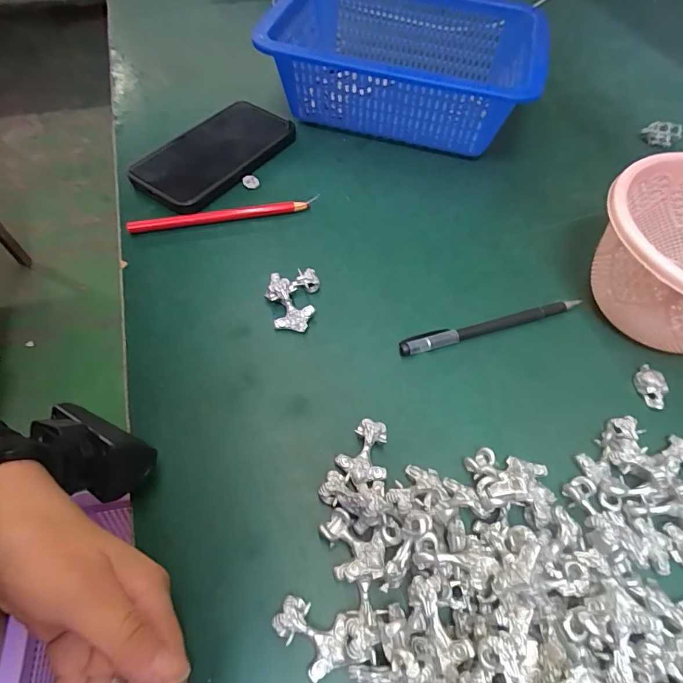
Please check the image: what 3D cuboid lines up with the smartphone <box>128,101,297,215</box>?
[{"bbox_3d":[-0.118,-0.180,0.414,0.081,0.012,0.158,34,64,15],"label":"smartphone"}]

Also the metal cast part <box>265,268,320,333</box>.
[{"bbox_3d":[-0.038,-0.033,0.329,0.036,0.021,0.049,5,58,3],"label":"metal cast part"}]

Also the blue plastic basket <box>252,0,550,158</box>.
[{"bbox_3d":[0.068,-0.277,0.451,0.257,0.101,0.183,10,58,6],"label":"blue plastic basket"}]

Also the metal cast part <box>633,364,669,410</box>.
[{"bbox_3d":[0.218,0.032,0.308,0.016,0.011,0.031,-4,58,-3],"label":"metal cast part"}]

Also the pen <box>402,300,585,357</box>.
[{"bbox_3d":[0.114,-0.012,0.332,0.149,0.009,0.012,-14,59,-9],"label":"pen"}]

